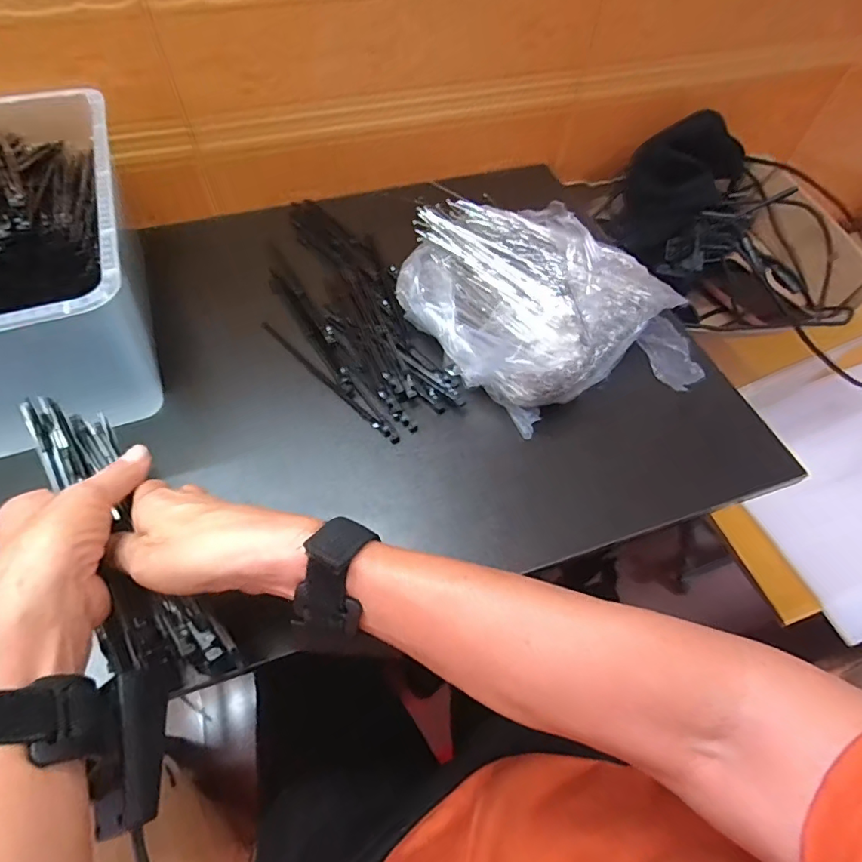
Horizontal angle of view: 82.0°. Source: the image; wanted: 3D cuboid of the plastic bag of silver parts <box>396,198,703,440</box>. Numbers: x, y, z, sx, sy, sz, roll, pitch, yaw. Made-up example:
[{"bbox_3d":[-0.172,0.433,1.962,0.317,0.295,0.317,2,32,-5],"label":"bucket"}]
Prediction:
[{"bbox_3d":[0.103,-0.128,0.473,0.214,0.073,0.288,-34,64,-22],"label":"plastic bag of silver parts"}]

